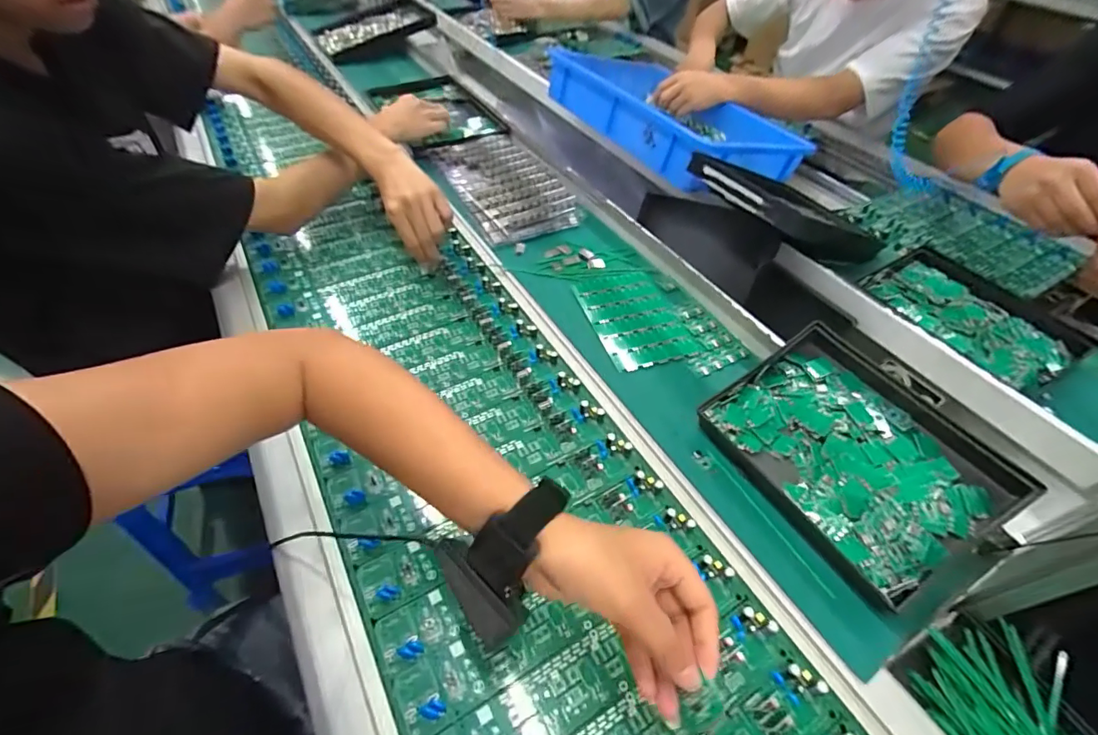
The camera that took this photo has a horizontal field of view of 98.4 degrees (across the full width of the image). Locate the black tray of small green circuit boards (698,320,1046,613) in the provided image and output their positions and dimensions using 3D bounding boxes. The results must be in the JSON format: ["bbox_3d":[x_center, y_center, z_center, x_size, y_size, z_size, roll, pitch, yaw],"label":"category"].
[{"bbox_3d":[0.288,0.079,0.453,0.179,0.031,0.230,-33,58,-10],"label":"black tray of small green circuit boards"}]

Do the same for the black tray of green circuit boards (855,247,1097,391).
[{"bbox_3d":[0.534,-0.061,0.614,0.189,0.048,0.217,-24,54,-20],"label":"black tray of green circuit boards"}]

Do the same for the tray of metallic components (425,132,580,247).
[{"bbox_3d":[-0.078,-0.312,0.802,0.156,0.029,0.312,-20,53,-17],"label":"tray of metallic components"}]

